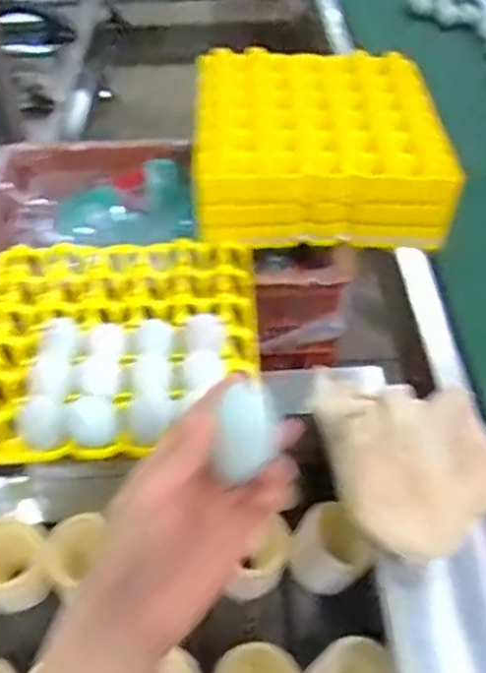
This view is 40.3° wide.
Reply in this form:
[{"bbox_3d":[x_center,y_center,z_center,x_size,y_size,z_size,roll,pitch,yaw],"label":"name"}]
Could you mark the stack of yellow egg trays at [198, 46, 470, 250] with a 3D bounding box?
[{"bbox_3d":[0.090,-0.243,0.828,0.287,0.101,0.287,-1,49,0],"label":"stack of yellow egg trays"}]

